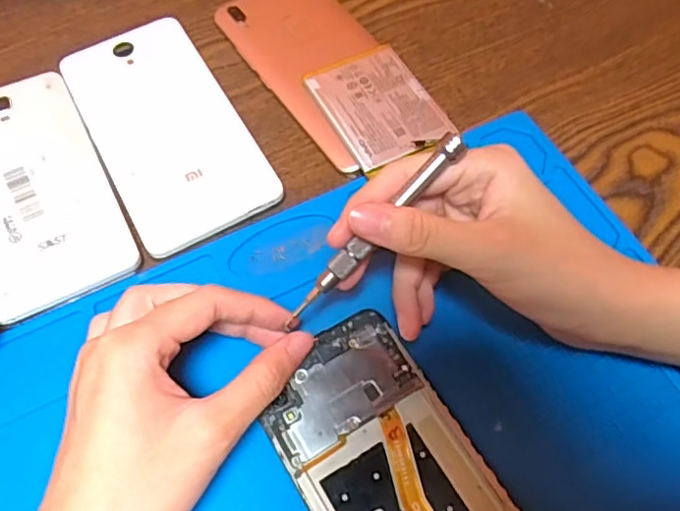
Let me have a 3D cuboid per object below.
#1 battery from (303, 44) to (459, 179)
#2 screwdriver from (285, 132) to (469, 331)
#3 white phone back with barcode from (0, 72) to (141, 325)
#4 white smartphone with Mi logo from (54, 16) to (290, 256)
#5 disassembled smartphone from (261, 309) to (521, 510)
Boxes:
[{"bbox_3d":[0.021,-0.085,0.331,0.058,0.004,0.078,-24,63,-12],"label":"battery"},{"bbox_3d":[0.015,-0.012,0.244,0.098,0.008,0.009,-46,69,4],"label":"screwdriver"},{"bbox_3d":[-0.160,-0.035,0.307,0.070,0.014,0.139,-26,65,-13],"label":"white phone back with barcode"},{"bbox_3d":[-0.096,-0.072,0.327,0.075,0.009,0.149,-27,65,-14],"label":"white smartphone with Mi logo"},{"bbox_3d":[0.027,0.096,0.238,0.070,0.006,0.147,-26,66,-13],"label":"disassembled smartphone"}]

